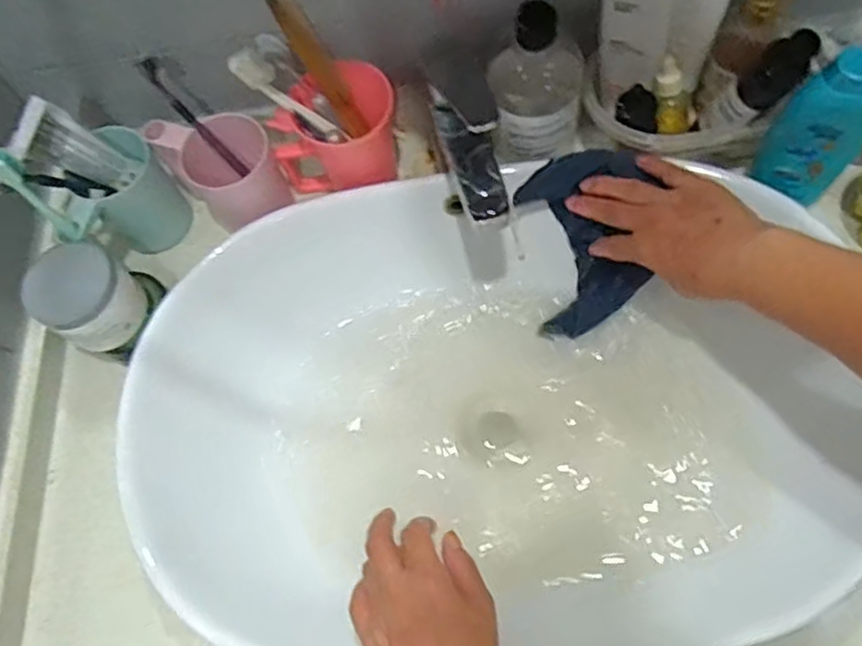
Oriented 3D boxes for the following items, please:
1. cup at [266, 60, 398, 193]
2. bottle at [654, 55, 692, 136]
[{"bbox_3d":[-0.076,-0.154,0.615,0.102,0.110,0.081,-32,69,-11],"label":"cup"},{"bbox_3d":[0.205,-0.193,0.596,0.029,0.089,0.025,-12,64,21],"label":"bottle"}]

